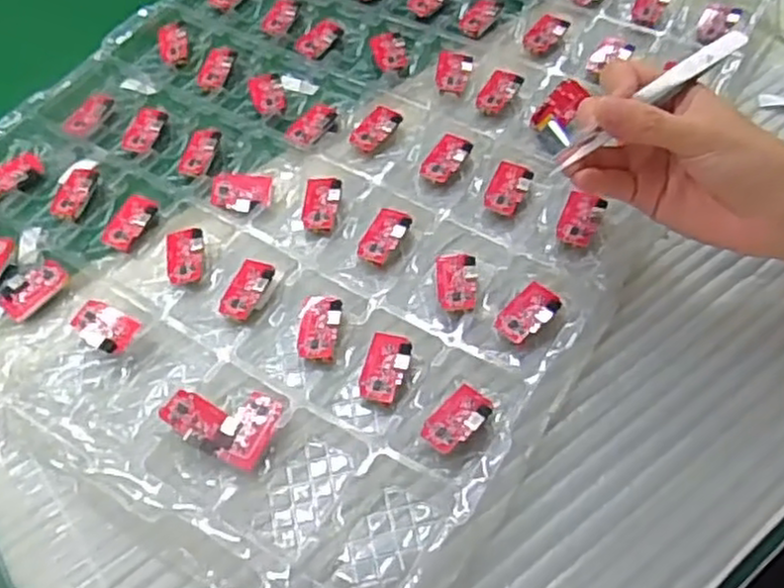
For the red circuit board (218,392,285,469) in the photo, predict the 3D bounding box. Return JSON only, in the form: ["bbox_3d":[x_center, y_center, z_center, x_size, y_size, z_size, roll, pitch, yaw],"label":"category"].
[{"bbox_3d":[-0.066,0.065,0.356,0.019,0.010,0.038,13,58,11],"label":"red circuit board"}]

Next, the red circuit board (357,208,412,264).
[{"bbox_3d":[-0.004,-0.033,0.413,0.021,0.005,0.034,18,63,27],"label":"red circuit board"}]

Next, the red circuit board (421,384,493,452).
[{"bbox_3d":[0.030,0.060,0.354,0.035,0.010,0.022,-40,63,-21],"label":"red circuit board"}]

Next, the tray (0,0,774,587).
[{"bbox_3d":[-0.038,-0.100,0.458,0.373,0.021,0.483,29,62,20],"label":"tray"}]

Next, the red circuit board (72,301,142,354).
[{"bbox_3d":[-0.150,0.017,0.384,0.031,0.011,0.023,26,61,18],"label":"red circuit board"}]

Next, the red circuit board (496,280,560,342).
[{"bbox_3d":[0.071,0.010,0.383,0.021,0.011,0.035,39,66,24],"label":"red circuit board"}]

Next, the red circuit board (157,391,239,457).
[{"bbox_3d":[-0.092,0.061,0.354,0.035,0.010,0.020,26,61,18],"label":"red circuit board"}]

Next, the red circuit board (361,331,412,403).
[{"bbox_3d":[-0.003,0.036,0.372,0.022,0.006,0.036,8,70,17],"label":"red circuit board"}]

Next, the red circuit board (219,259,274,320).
[{"bbox_3d":[-0.078,-0.003,0.396,0.021,0.010,0.033,24,61,18],"label":"red circuit board"}]

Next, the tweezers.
[{"bbox_3d":[0.127,-0.095,0.357,0.123,0.014,0.010,-36,62,-11],"label":"tweezers"}]

